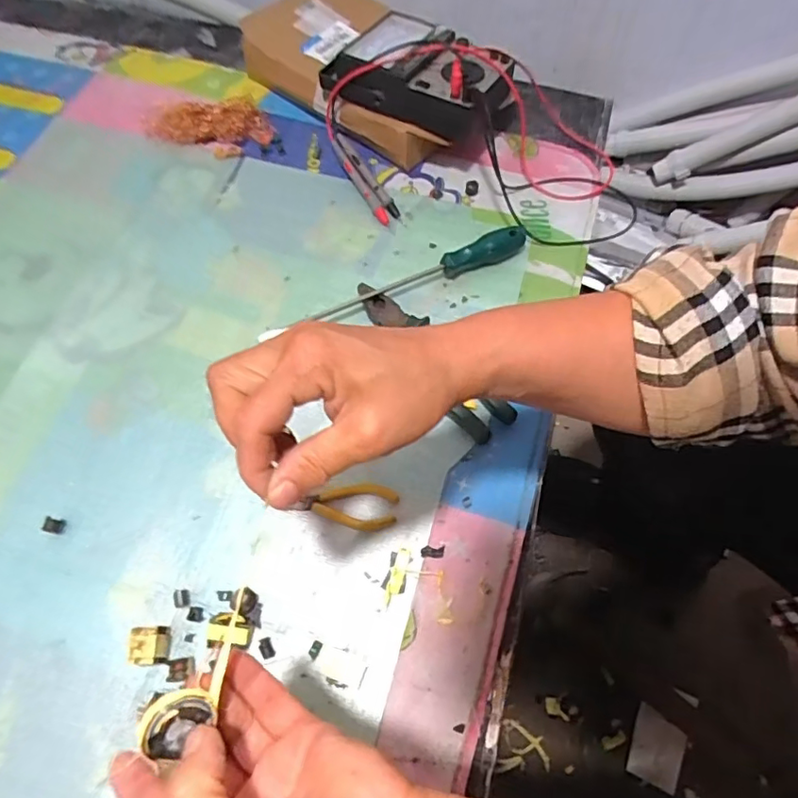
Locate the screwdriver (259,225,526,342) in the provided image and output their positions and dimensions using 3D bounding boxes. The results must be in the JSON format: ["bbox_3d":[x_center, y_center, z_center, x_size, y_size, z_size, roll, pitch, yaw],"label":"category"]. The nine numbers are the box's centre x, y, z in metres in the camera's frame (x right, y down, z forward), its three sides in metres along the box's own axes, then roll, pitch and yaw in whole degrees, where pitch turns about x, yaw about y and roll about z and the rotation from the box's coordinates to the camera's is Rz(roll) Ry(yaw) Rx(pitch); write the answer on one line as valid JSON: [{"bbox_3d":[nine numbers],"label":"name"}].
[{"bbox_3d":[0.000,-0.116,0.573,0.282,0.025,0.024,-24,67,-9],"label":"screwdriver"}]

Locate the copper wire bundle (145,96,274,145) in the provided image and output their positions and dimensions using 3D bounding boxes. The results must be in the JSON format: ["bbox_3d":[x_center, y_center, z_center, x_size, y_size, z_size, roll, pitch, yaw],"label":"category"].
[{"bbox_3d":[-0.224,-0.329,0.668,0.137,0.032,0.043,-10,65,-3],"label":"copper wire bundle"}]

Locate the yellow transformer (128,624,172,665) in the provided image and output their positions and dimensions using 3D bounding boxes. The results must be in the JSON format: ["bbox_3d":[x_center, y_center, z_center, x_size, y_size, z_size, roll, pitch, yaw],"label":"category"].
[{"bbox_3d":[-0.188,0.187,0.429,0.021,0.026,0.026,-7,65,-2],"label":"yellow transformer"}]

